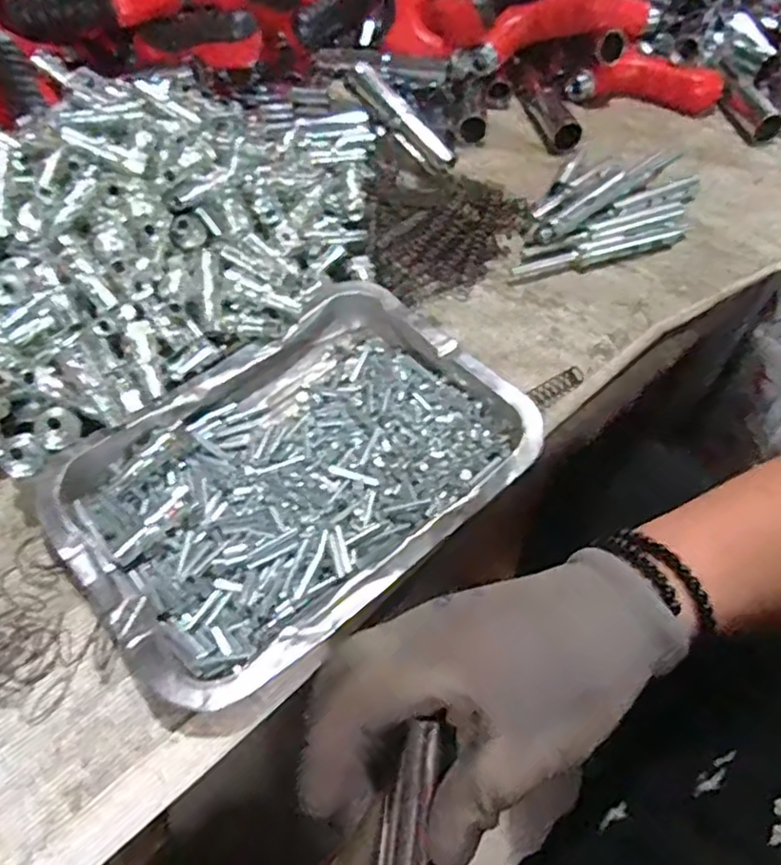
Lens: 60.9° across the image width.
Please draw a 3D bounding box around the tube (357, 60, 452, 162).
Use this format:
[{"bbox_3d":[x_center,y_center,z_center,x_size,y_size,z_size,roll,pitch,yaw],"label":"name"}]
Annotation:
[{"bbox_3d":[0.011,-0.286,0.590,0.012,0.008,0.126,-36,80,-24],"label":"tube"}]

